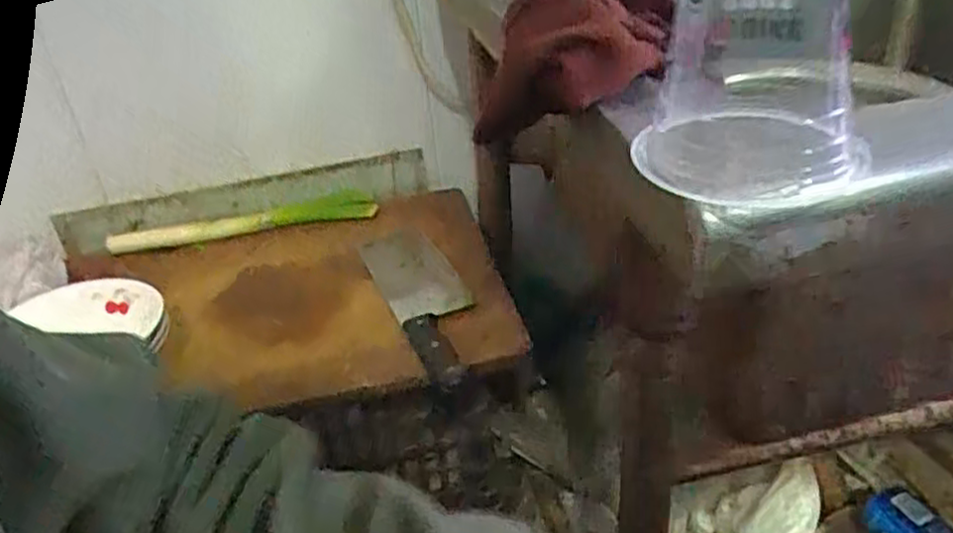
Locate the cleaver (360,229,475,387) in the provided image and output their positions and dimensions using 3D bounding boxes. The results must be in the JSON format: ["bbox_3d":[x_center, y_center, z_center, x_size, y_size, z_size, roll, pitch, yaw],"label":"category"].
[{"bbox_3d":[-0.049,0.027,0.754,0.082,0.025,0.267,-17,35,-16],"label":"cleaver"}]

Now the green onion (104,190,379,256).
[{"bbox_3d":[-0.275,-0.051,0.893,0.307,0.021,0.039,-9,33,-5],"label":"green onion"}]

